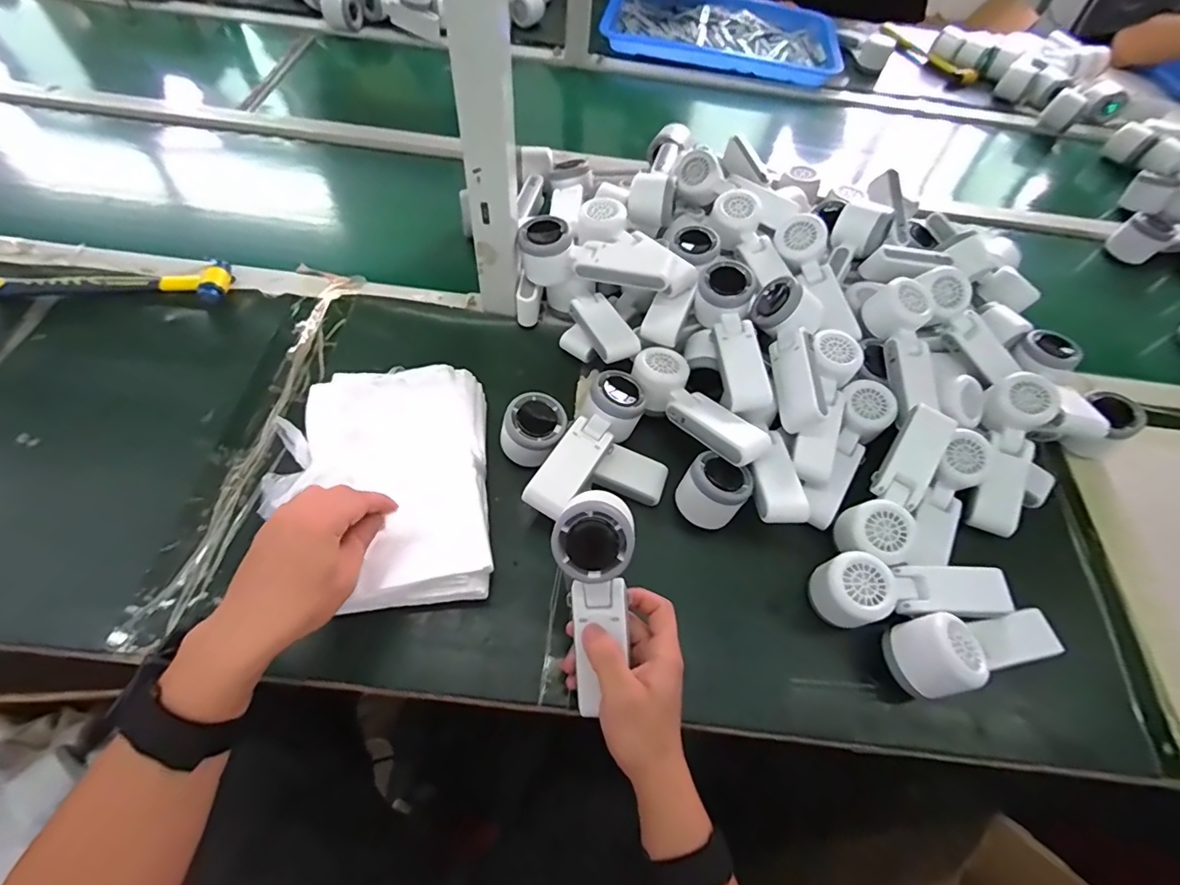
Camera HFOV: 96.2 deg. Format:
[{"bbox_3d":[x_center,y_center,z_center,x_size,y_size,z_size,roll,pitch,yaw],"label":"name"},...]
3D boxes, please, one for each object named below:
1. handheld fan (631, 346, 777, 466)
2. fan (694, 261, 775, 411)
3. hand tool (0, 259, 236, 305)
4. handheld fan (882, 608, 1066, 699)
[{"bbox_3d":[0.102,-0.032,0.527,0.059,0.054,0.161,-27,64,-20],"label":"handheld fan"},{"bbox_3d":[0.145,-0.114,0.532,0.050,0.042,0.160,1,58,-5],"label":"fan"},{"bbox_3d":[-0.544,-0.178,0.601,0.243,0.020,0.051,-3,59,-8],"label":"hand tool"},{"bbox_3d":[0.329,0.169,0.441,0.149,0.049,0.058,-6,59,-9],"label":"handheld fan"}]

